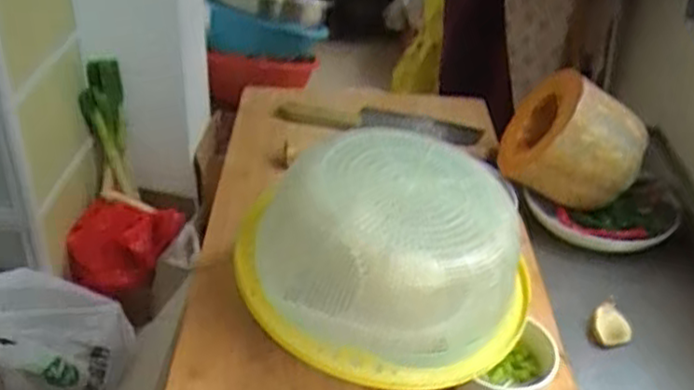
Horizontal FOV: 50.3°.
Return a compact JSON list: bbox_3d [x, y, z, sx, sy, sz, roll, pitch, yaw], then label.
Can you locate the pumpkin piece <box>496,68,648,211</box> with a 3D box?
[{"bbox_3d":[0.293,-0.064,0.957,0.121,0.151,0.143,31,18,-19],"label":"pumpkin piece"}]

